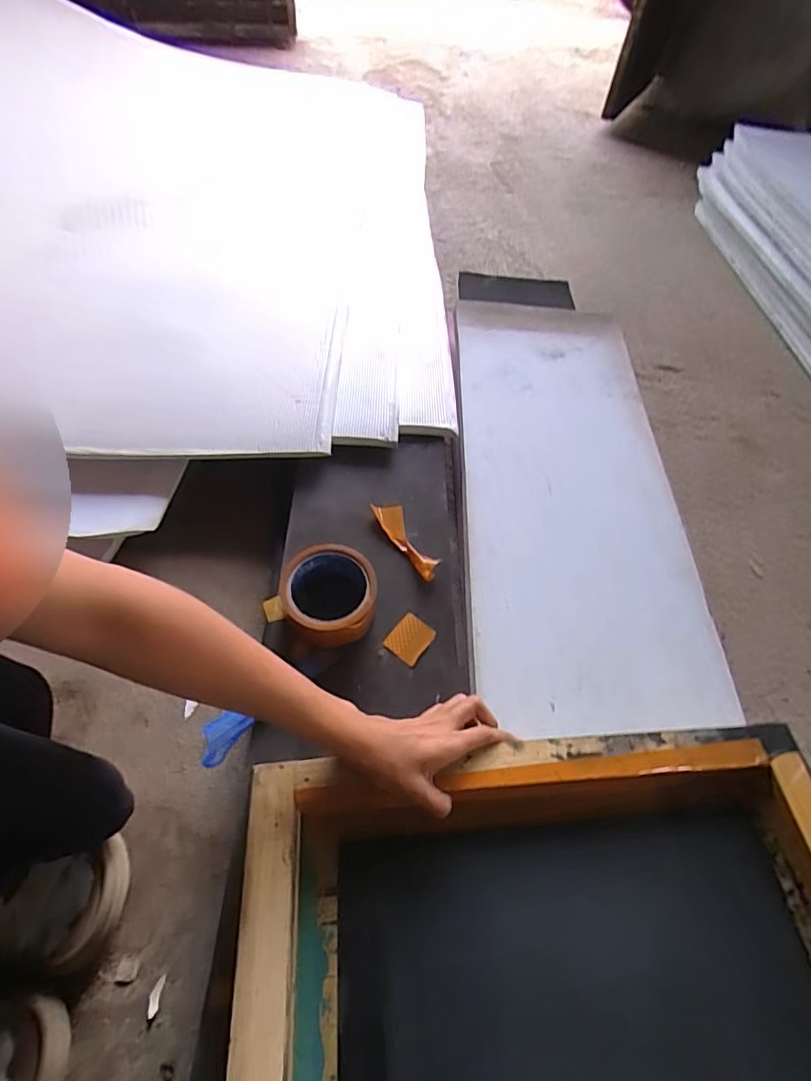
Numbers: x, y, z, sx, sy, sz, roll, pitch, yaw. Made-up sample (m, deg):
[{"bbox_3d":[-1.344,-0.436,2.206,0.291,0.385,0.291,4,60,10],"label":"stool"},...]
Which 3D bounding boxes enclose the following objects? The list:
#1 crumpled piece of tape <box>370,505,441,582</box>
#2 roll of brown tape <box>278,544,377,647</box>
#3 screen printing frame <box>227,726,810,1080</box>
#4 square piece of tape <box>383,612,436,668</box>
[{"bbox_3d":[0.000,-0.001,0.589,0.030,0.020,0.113,-23,59,-17],"label":"crumpled piece of tape"},{"bbox_3d":[-0.078,0.056,0.525,0.093,0.051,0.090,1,55,-2],"label":"roll of brown tape"},{"bbox_3d":[0.121,0.336,0.351,0.460,0.052,0.361,-2,56,-4],"label":"screen printing frame"},{"bbox_3d":[0.005,0.101,0.529,0.038,0.004,0.046,33,61,19],"label":"square piece of tape"}]

